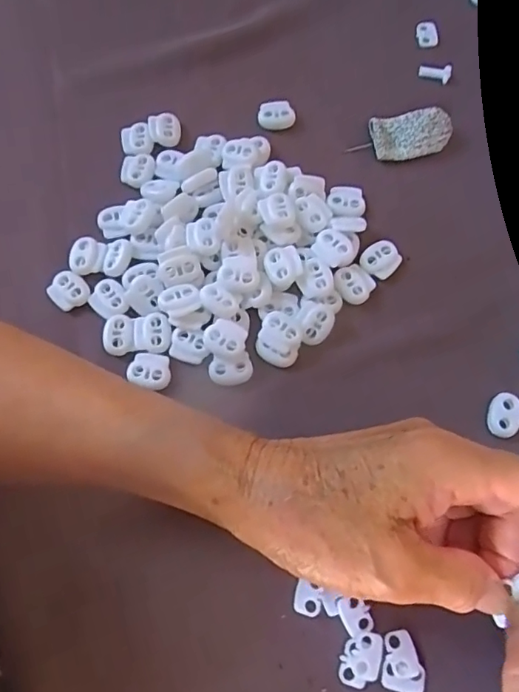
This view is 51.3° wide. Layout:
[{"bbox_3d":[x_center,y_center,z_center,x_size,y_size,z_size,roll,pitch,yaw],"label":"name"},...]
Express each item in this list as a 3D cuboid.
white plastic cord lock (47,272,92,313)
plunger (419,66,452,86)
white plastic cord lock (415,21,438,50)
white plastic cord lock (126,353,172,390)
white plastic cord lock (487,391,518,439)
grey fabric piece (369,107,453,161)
[{"bbox_3d":[-0.104,-0.030,0.294,0.020,0.006,0.020,-37,74,-11],"label":"white plastic cord lock"},{"bbox_3d":[0.110,-0.171,0.339,0.019,0.010,0.009,14,72,6],"label":"plunger"},{"bbox_3d":[0.109,-0.204,0.351,0.015,0.004,0.018,0,71,1],"label":"white plastic cord lock"},{"bbox_3d":[-0.056,0.012,0.280,0.021,0.005,0.019,10,72,4],"label":"white plastic cord lock"},{"bbox_3d":[0.123,0.035,0.270,0.016,0.005,0.023,24,73,9],"label":"white plastic cord lock"},{"bbox_3d":[0.090,-0.127,0.321,0.045,0.013,0.029,-8,71,-2],"label":"grey fabric piece"}]

